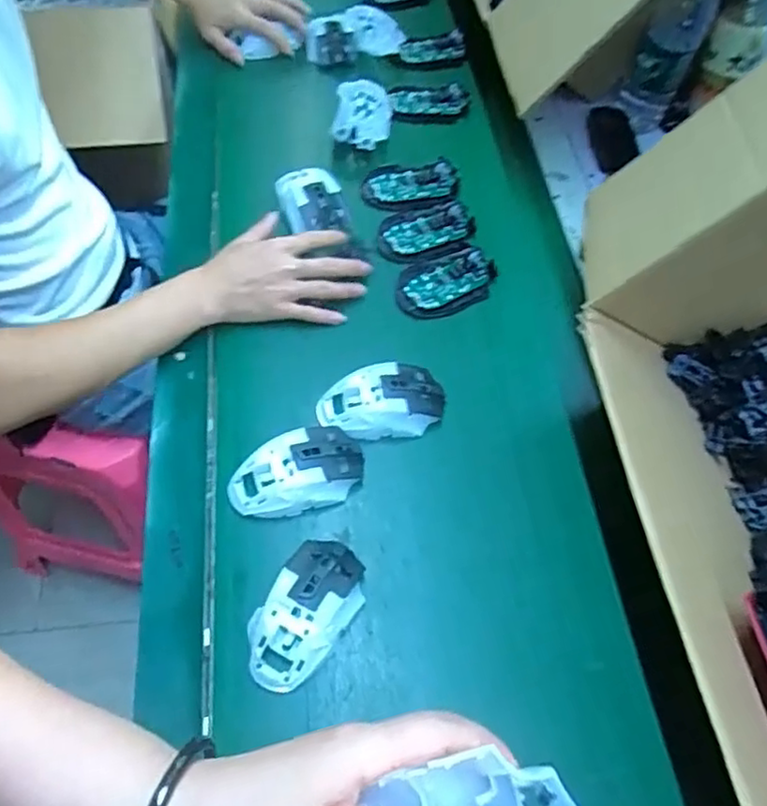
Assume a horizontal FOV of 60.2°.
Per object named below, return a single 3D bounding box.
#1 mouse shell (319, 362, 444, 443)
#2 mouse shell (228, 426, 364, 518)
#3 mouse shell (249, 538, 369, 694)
[{"bbox_3d":[-0.001,0.002,0.612,0.112,0.038,0.064,-15,61,-14],"label":"mouse shell"},{"bbox_3d":[-0.072,0.061,0.571,0.119,0.038,0.068,-27,64,-20],"label":"mouse shell"},{"bbox_3d":[-0.060,0.160,0.511,0.066,0.039,0.118,30,60,13],"label":"mouse shell"}]

